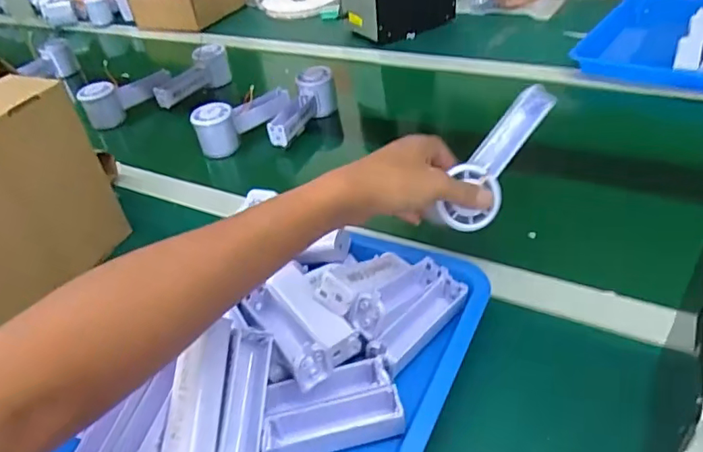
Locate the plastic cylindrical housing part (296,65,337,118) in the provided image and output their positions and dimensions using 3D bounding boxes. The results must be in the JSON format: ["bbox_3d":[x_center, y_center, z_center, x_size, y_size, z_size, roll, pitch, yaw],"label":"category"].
[{"bbox_3d":[-0.051,-0.198,0.803,0.056,0.062,0.053,-10,39,0],"label":"plastic cylindrical housing part"}]

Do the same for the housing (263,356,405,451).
[{"bbox_3d":[-0.015,0.134,0.392,0.099,0.029,0.049,-11,40,-4],"label":"housing"}]

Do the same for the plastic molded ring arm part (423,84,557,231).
[{"bbox_3d":[0.129,-0.060,0.494,0.048,0.038,0.164,21,66,30],"label":"plastic molded ring arm part"}]

